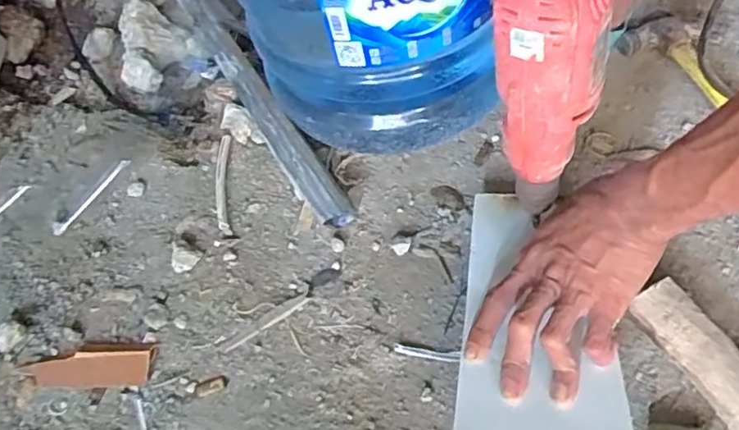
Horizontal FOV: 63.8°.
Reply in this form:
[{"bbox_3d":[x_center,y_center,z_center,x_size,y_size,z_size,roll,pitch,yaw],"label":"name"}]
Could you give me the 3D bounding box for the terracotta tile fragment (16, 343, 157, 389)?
[{"bbox_3d":[-0.245,0.131,0.513,0.119,0.011,0.035,-3,75,1],"label":"terracotta tile fragment"}]

